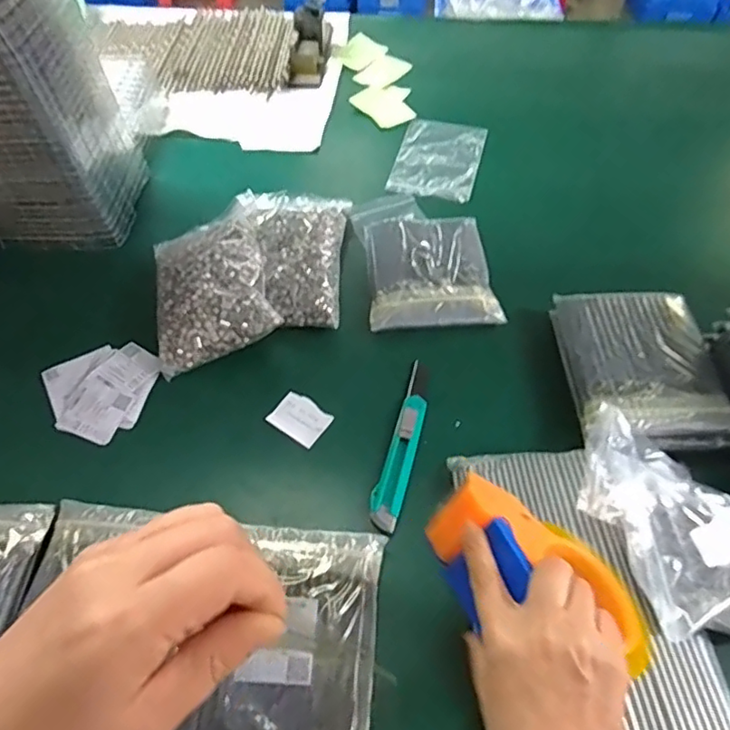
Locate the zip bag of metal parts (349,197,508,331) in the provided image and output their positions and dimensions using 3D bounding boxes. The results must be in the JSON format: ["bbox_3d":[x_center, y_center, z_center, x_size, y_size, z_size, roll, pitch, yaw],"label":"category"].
[{"bbox_3d":[0.072,-0.137,0.736,0.150,0.020,0.223,-5,53,-3],"label":"zip bag of metal parts"}]

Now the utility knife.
[{"bbox_3d":[0.040,0.074,0.587,0.029,0.011,0.185,14,54,11],"label":"utility knife"}]

